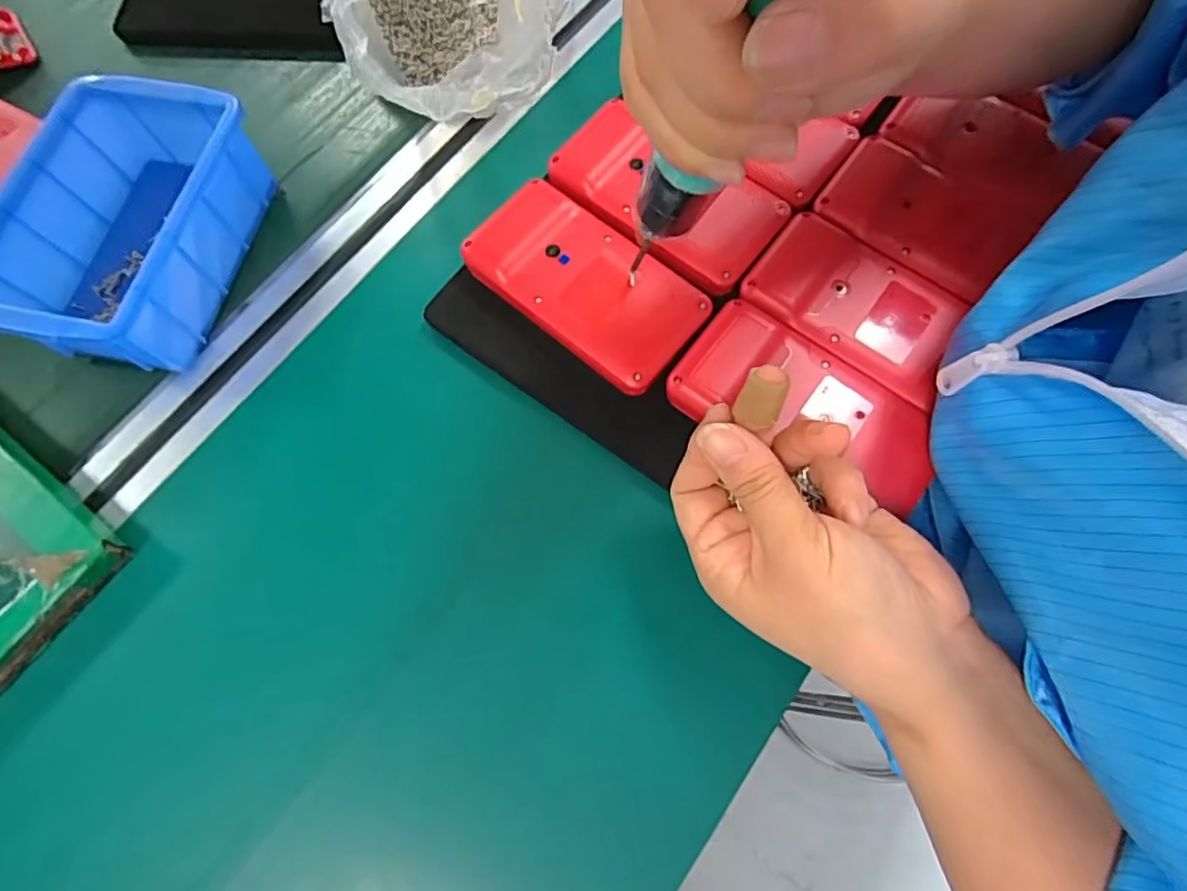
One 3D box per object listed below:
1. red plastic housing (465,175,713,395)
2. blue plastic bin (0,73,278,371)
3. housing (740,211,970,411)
[{"bbox_3d":[-0.004,-0.079,0.301,0.117,0.025,0.061,37,77,13],"label":"red plastic housing"},{"bbox_3d":[-0.238,-0.111,0.308,0.096,0.055,0.144,12,72,6],"label":"blue plastic bin"},{"bbox_3d":[0.127,-0.070,0.289,0.098,0.013,0.060,34,76,12],"label":"housing"}]

